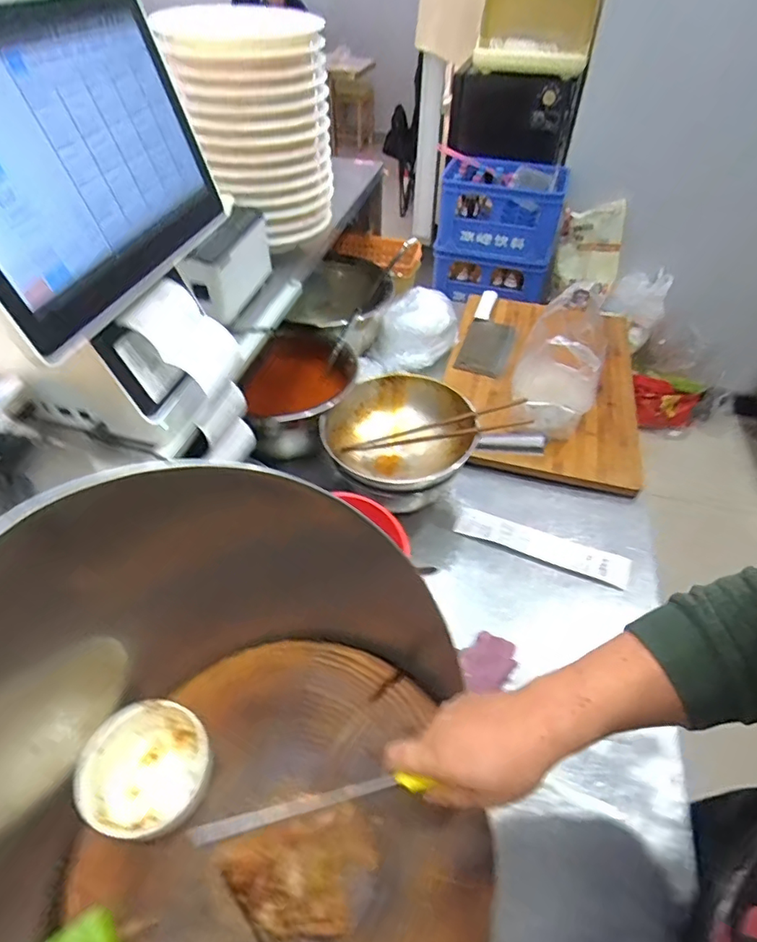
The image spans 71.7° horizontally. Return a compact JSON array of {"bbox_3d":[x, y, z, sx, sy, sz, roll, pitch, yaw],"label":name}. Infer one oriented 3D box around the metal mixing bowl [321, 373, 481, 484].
[{"bbox_3d":[0.029,-0.055,0.828,0.221,0.086,0.210,1,46,-1],"label":"metal mixing bowl"}]

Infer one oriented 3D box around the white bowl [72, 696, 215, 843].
[{"bbox_3d":[-0.211,0.278,0.485,0.110,0.050,0.104,1,46,-1],"label":"white bowl"}]

